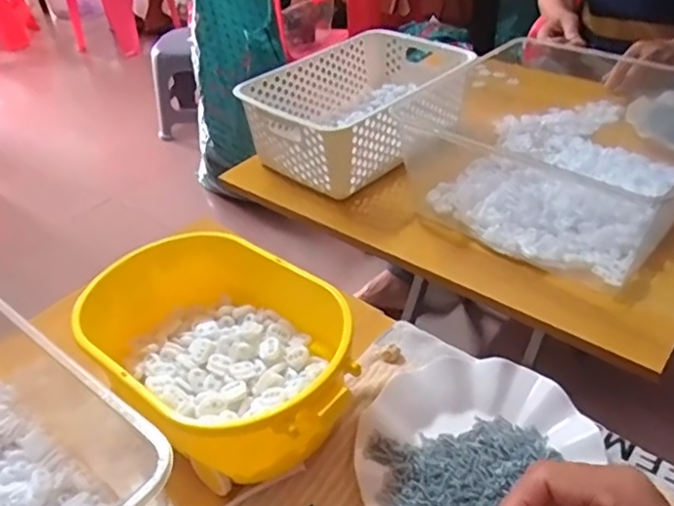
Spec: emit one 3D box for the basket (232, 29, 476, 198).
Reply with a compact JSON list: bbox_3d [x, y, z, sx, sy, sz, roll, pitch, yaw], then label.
[{"bbox_3d":[0.030,-0.209,0.861,0.214,0.114,0.316,27,48,34],"label":"basket"}]

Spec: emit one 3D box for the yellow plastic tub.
[{"bbox_3d":[-0.098,0.085,0.502,0.258,0.100,0.157,26,47,30],"label":"yellow plastic tub"}]

